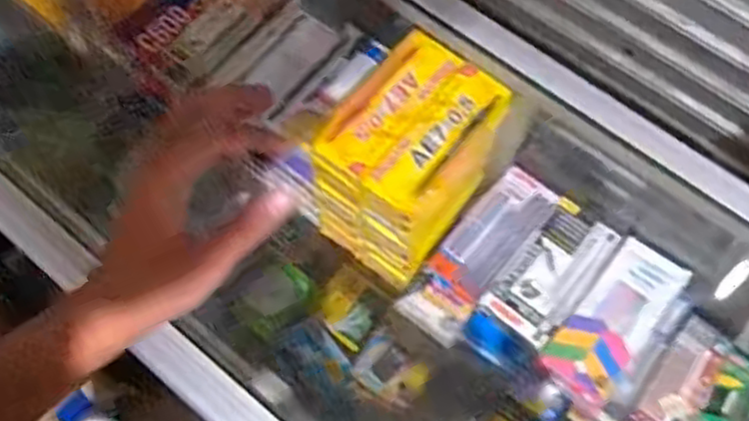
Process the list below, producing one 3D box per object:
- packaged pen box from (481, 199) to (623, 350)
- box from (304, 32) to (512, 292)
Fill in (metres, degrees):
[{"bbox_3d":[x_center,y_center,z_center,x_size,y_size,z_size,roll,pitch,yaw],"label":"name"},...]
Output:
[{"bbox_3d":[0.167,0.058,0.652,0.068,0.015,0.136,38,73,13],"label":"packaged pen box"},{"bbox_3d":[0.034,-0.041,0.674,0.122,0.170,0.155,35,72,12],"label":"box"}]

